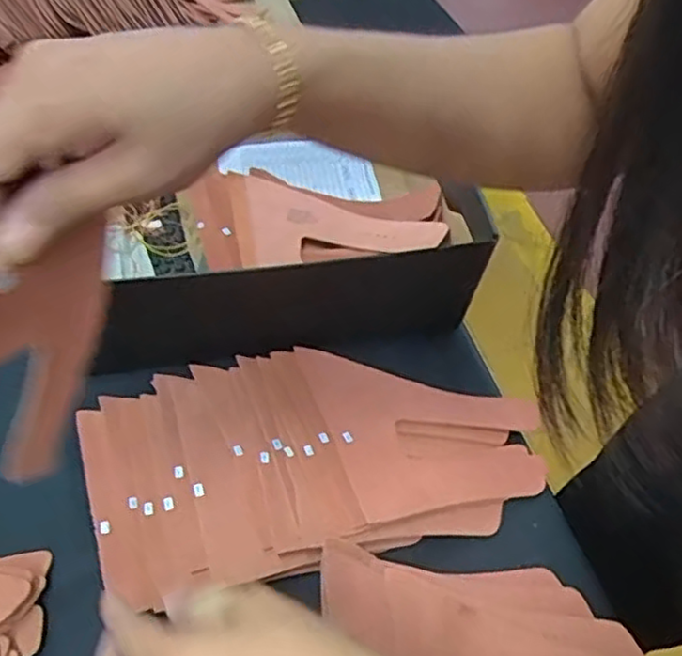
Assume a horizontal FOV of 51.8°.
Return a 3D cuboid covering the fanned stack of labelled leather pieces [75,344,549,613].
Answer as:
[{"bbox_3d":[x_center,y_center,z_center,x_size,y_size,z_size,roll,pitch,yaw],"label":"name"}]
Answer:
[{"bbox_3d":[-0.018,0.085,0.506,0.317,0.031,0.159,-8,53,-11],"label":"fanned stack of labelled leather pieces"}]

